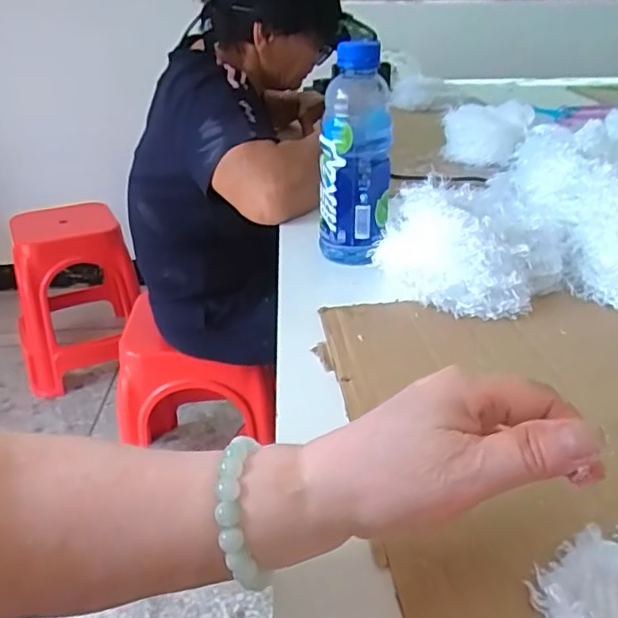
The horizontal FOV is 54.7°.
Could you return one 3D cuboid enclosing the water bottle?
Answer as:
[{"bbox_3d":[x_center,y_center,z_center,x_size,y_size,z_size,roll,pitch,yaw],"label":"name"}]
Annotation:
[{"bbox_3d":[0.045,-0.142,0.582,0.068,0.206,0.064,1,30,4],"label":"water bottle"}]

